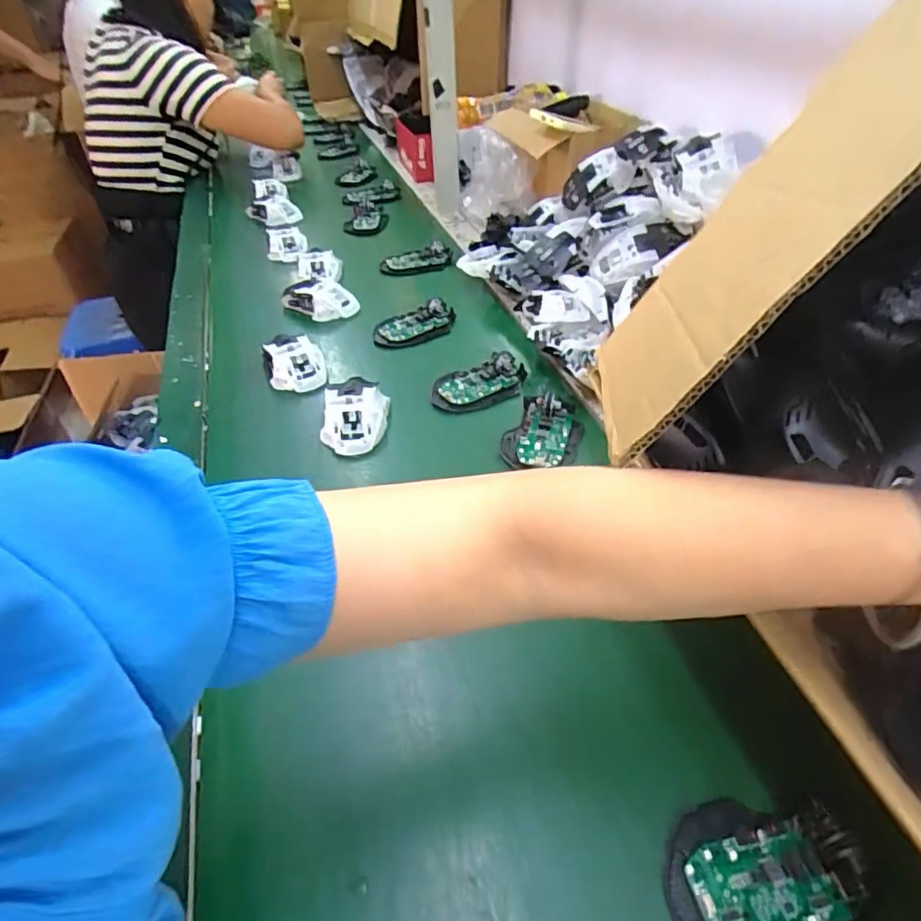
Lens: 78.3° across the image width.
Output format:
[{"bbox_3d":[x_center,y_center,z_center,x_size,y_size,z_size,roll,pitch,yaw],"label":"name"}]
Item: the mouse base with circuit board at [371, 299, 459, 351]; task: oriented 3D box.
[{"bbox_3d":[-0.058,-0.180,0.750,0.115,0.023,0.053,-23,46,-20],"label":"mouse base with circuit board"}]

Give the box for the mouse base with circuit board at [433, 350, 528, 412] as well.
[{"bbox_3d":[0.020,-0.091,0.648,0.110,0.022,0.063,-17,44,-14],"label":"mouse base with circuit board"}]

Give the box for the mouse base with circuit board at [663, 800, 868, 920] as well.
[{"bbox_3d":[0.162,0.222,0.302,0.098,0.026,0.072,-6,43,-3],"label":"mouse base with circuit board"}]

